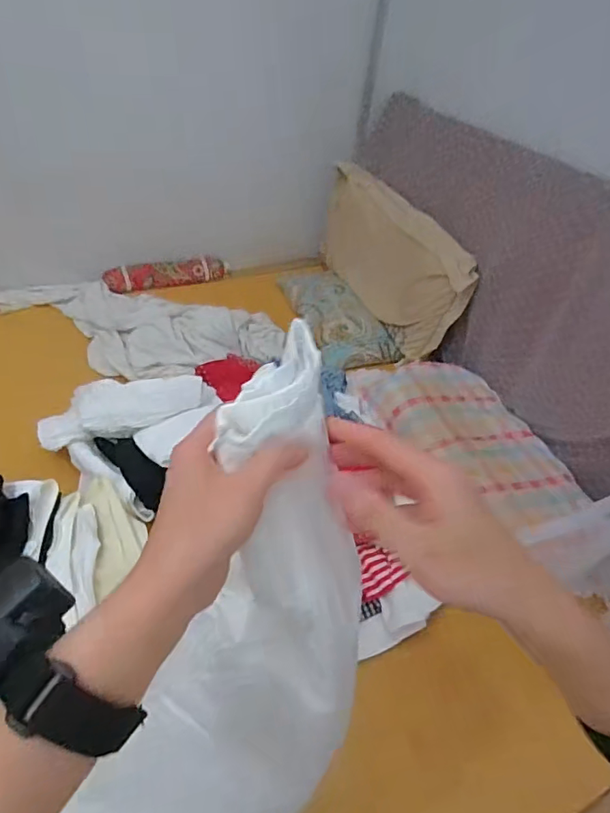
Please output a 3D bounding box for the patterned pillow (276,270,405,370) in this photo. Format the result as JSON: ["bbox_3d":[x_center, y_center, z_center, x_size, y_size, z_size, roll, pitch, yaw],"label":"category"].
[{"bbox_3d":[0.105,-0.299,1.642,0.246,0.077,0.496,-9,43,-18],"label":"patterned pillow"}]

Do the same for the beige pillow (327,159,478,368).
[{"bbox_3d":[0.261,-0.440,1.558,0.127,0.349,0.678,-12,44,-21],"label":"beige pillow"}]

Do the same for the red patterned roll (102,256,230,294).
[{"bbox_3d":[-0.465,-0.457,1.737,0.425,0.076,0.073,-18,46,-26],"label":"red patterned roll"}]

